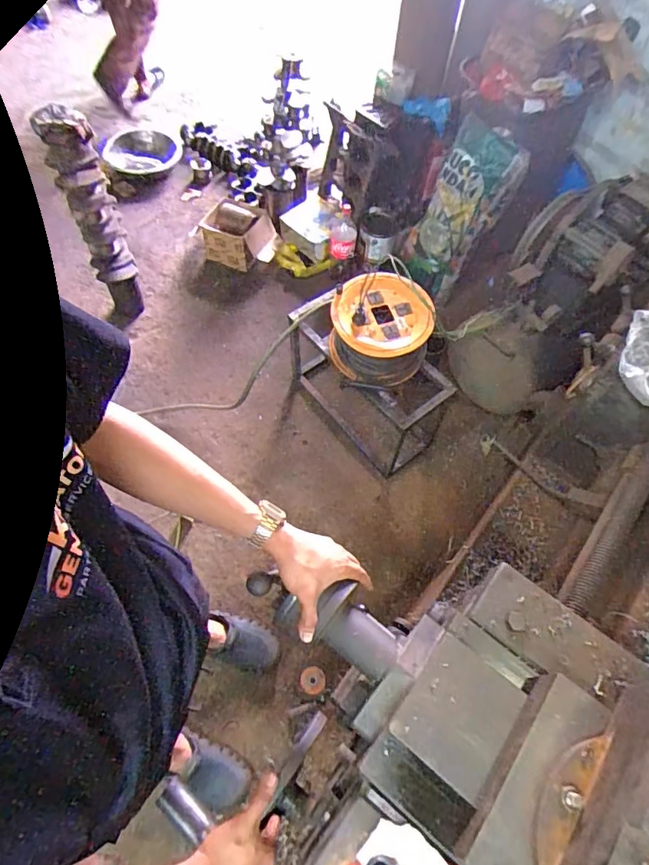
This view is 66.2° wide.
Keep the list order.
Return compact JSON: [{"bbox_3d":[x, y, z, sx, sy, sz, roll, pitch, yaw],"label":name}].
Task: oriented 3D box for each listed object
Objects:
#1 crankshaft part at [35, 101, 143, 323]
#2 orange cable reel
[{"bbox_3d":[-0.762,-0.698,1.681,0.132,0.675,0.125,4,60,-1],"label":"crankshaft part"},{"bbox_3d":[0.163,-0.301,1.469,0.279,0.224,0.246,17,60,6],"label":"orange cable reel"}]

